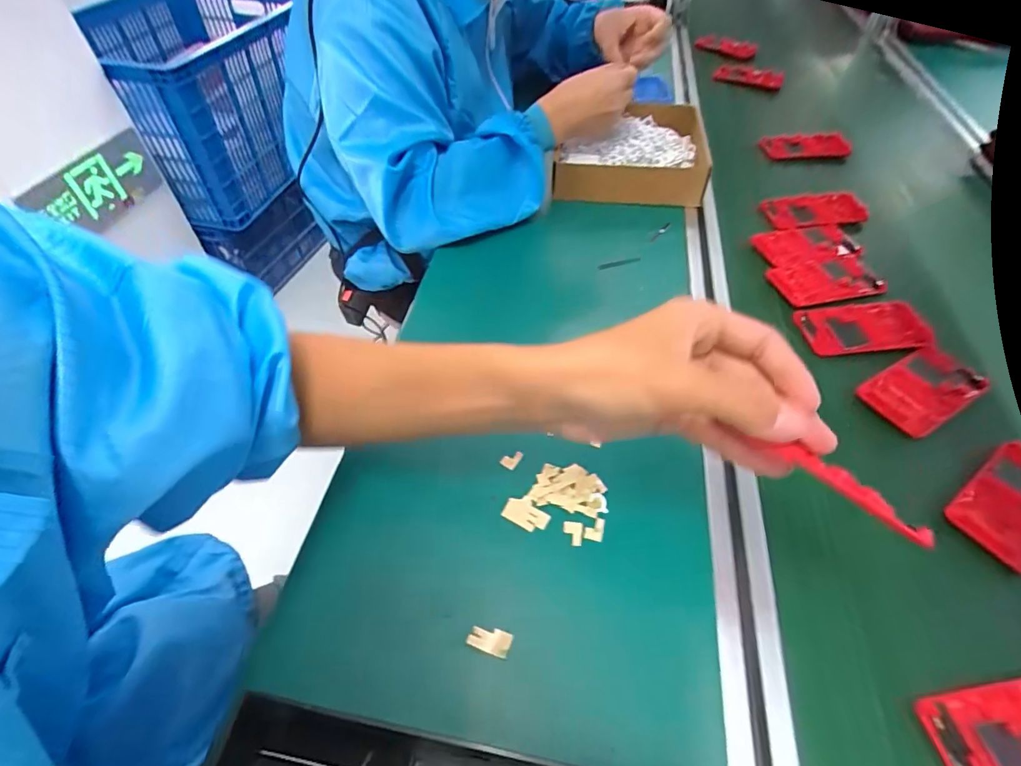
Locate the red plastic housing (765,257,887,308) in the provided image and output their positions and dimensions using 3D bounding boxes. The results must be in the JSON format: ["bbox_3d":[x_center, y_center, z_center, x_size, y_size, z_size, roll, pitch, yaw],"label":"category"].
[{"bbox_3d":[0.358,-0.114,0.550,0.129,0.010,0.059,-12,53,-11],"label":"red plastic housing"}]

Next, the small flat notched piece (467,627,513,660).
[{"bbox_3d":[-0.014,0.169,0.321,0.028,0.004,0.015,15,52,10],"label":"small flat notched piece"}]

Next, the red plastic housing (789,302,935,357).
[{"bbox_3d":[0.363,-0.059,0.501,0.119,0.008,0.066,-2,51,-3],"label":"red plastic housing"}]

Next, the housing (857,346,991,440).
[{"bbox_3d":[0.384,0.004,0.452,0.117,0.006,0.061,-23,56,-19],"label":"housing"}]

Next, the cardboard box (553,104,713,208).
[{"bbox_3d":[0.170,-0.329,0.693,0.192,0.070,0.186,9,52,5],"label":"cardboard box"}]

